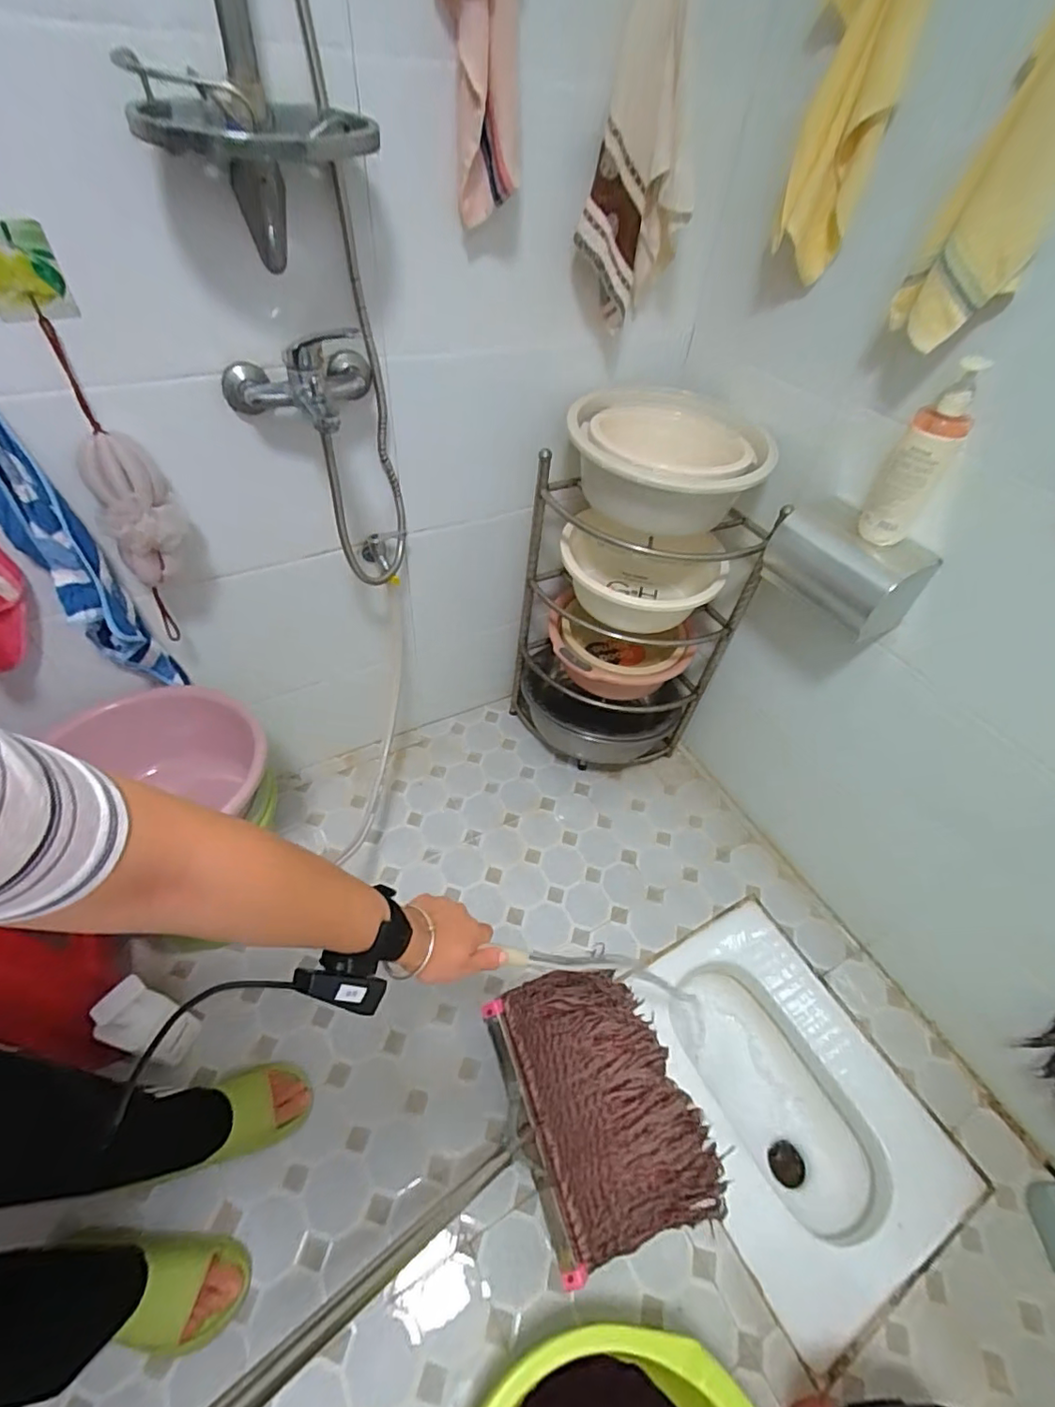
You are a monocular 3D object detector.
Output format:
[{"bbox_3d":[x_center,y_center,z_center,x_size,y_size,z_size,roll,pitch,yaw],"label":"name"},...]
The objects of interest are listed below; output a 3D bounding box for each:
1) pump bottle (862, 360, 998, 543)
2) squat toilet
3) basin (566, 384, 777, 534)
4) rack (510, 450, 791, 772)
[{"bbox_3d":[0.529,-0.329,0.756,0.071,0.229,0.067,32,54,21],"label":"pump bottle"},{"bbox_3d":[0.456,0.740,1.084,0.430,0.175,0.565,-19,53,-20],"label":"squat toilet"},{"bbox_3d":[0.229,-0.414,0.979,0.321,0.146,0.286,5,49,-1],"label":"basin"},{"bbox_3d":[0.191,-0.142,1.250,0.448,0.670,0.287,28,53,19],"label":"rack"}]

